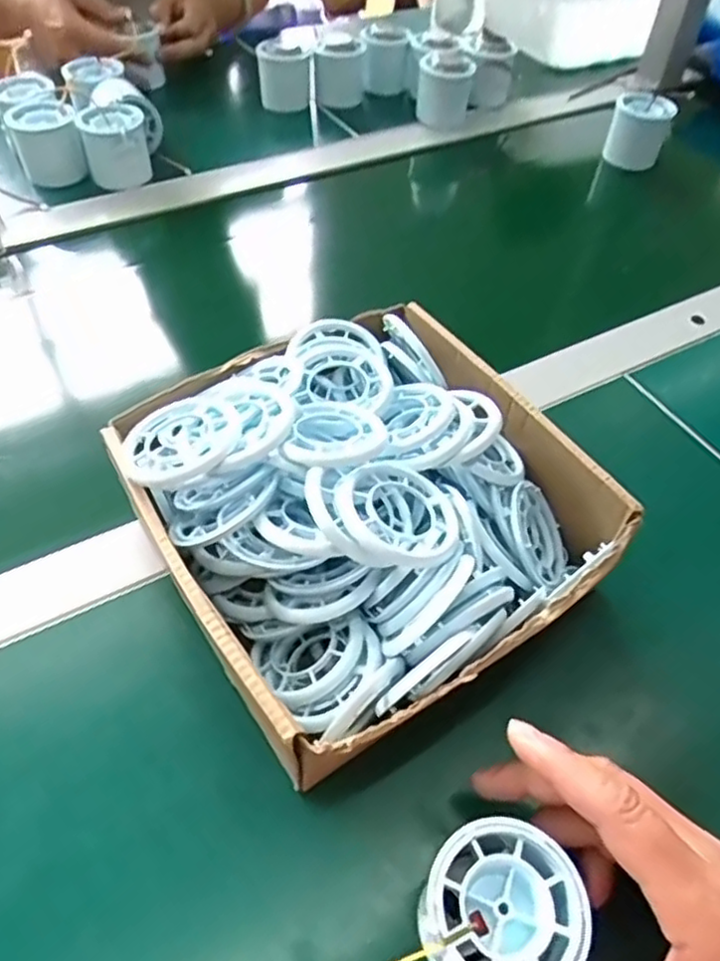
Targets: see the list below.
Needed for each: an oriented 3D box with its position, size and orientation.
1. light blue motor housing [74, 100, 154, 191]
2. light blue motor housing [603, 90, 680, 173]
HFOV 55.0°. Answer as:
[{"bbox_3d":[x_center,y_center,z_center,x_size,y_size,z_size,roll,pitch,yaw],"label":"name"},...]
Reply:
[{"bbox_3d":[-0.214,-0.294,0.612,0.056,0.058,0.052,-12,52,-12],"label":"light blue motor housing"},{"bbox_3d":[0.278,-0.348,0.692,0.055,0.058,0.051,19,53,13],"label":"light blue motor housing"}]

